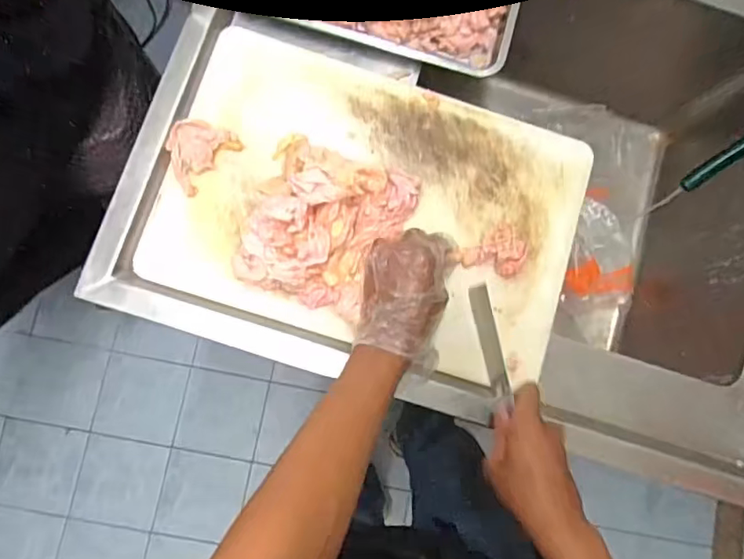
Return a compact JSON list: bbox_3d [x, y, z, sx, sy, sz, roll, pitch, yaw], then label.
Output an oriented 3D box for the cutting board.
[{"bbox_3d":[0.003,-0.082,0.600,0.446,0.031,0.304,17,82,-2],"label":"cutting board"}]

